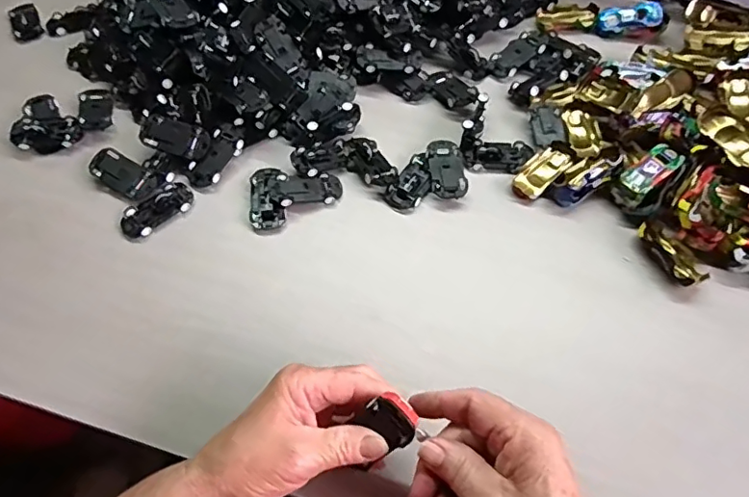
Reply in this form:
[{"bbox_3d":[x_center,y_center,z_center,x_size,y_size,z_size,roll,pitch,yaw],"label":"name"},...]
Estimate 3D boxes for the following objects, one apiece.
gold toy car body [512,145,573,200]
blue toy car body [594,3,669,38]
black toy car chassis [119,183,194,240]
[{"bbox_3d":[0.150,-0.068,0.488,0.057,0.013,0.030,-41,68,-18],"label":"gold toy car body"},{"bbox_3d":[0.273,-0.242,0.574,0.069,0.023,0.023,-1,61,17],"label":"blue toy car body"},{"bbox_3d":[-0.193,-0.036,0.475,0.065,0.008,0.033,-38,67,-17],"label":"black toy car chassis"}]

